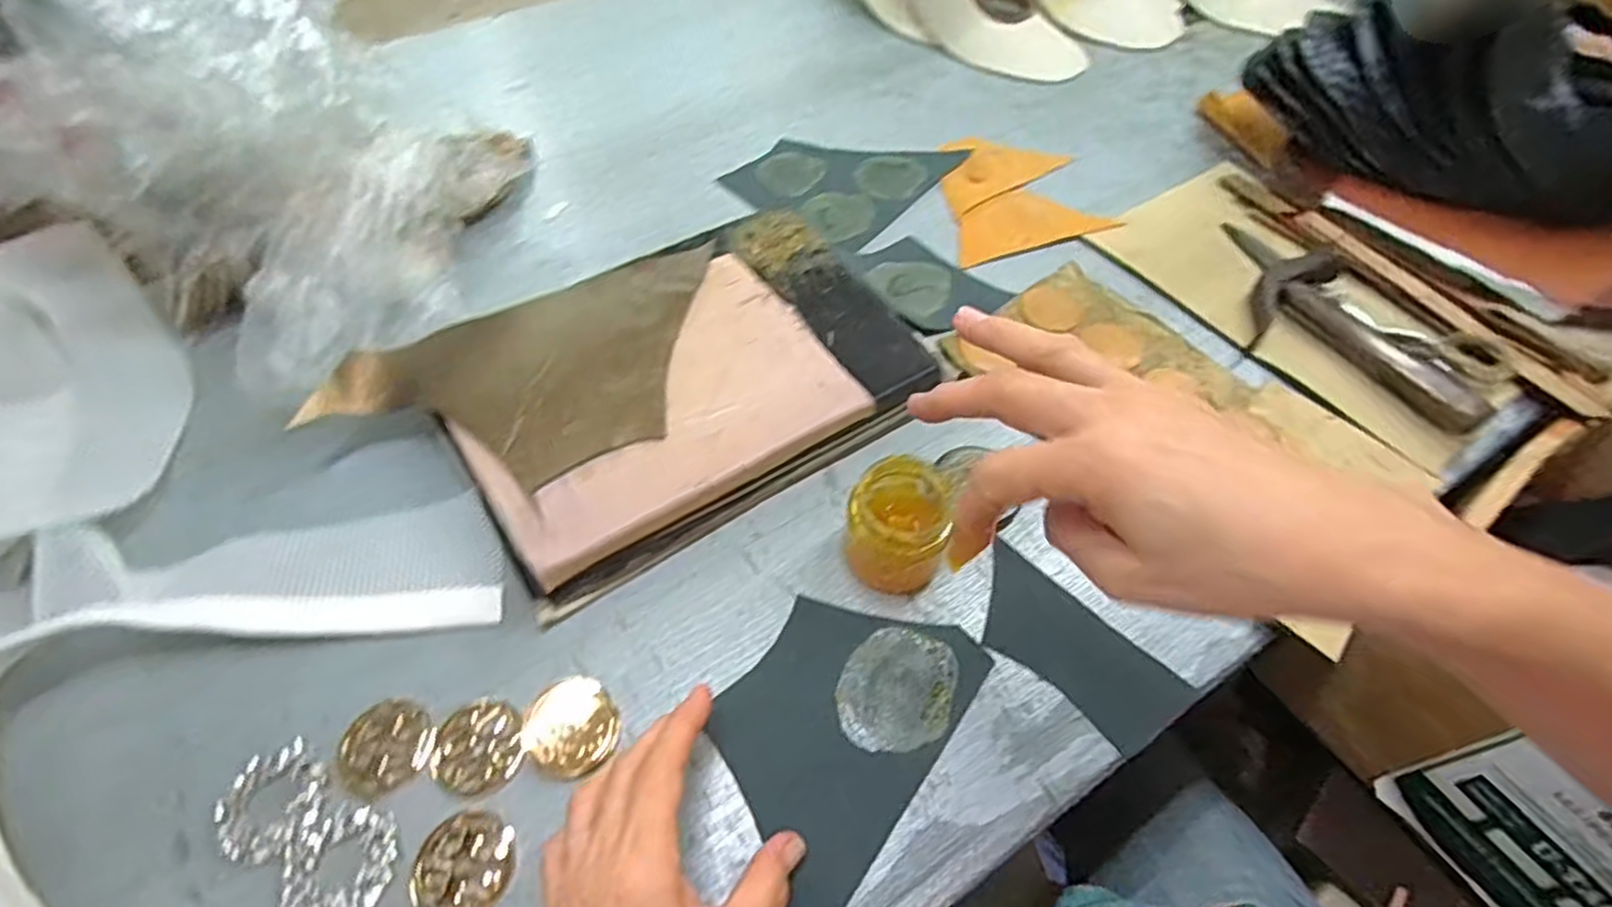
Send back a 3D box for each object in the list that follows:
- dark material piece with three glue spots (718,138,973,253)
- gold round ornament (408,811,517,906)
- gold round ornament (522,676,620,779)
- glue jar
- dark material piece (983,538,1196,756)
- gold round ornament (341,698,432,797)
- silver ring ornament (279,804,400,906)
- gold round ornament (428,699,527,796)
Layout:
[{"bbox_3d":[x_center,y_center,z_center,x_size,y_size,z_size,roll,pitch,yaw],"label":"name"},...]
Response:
[{"bbox_3d":[0.031,-0.252,0.654,0.151,0.008,0.162,34,63,21],"label":"dark material piece with three glue spots"},{"bbox_3d":[-0.161,0.193,0.339,0.046,0.004,0.044,1,55,-1],"label":"gold round ornament"},{"bbox_3d":[-0.122,0.141,0.374,0.046,0.008,0.047,1,55,-1],"label":"gold round ornament"},{"bbox_3d":[0.050,0.044,0.413,0.053,0.062,0.064,16,56,9],"label":"glue jar"},{"bbox_3d":[0.148,0.109,0.410,0.123,0.005,0.056,40,62,20],"label":"dark material piece"},{"bbox_3d":[-0.215,0.149,0.370,0.041,0.004,0.045,1,55,-1],"label":"gold round ornament"},{"bbox_3d":[-0.218,0.192,0.336,0.050,0.005,0.049,14,56,8],"label":"silver ring ornament"},{"bbox_3d":[-0.169,0.149,0.369,0.045,0.004,0.046,1,55,-1],"label":"gold round ornament"}]

